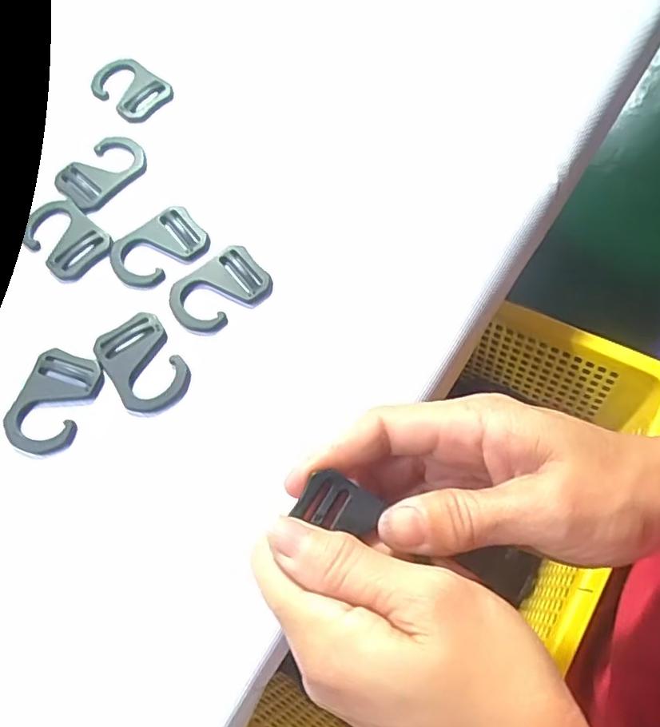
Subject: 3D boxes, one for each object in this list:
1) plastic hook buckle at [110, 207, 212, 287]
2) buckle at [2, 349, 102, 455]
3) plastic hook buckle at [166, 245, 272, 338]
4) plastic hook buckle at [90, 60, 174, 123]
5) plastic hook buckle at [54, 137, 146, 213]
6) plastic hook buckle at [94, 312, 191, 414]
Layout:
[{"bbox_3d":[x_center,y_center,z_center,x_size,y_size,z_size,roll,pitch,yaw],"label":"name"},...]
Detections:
[{"bbox_3d":[-0.091,-0.061,0.297,0.049,0.006,0.033,-38,72,-12],"label":"plastic hook buckle"},{"bbox_3d":[-0.132,0.017,0.266,0.034,0.004,0.049,16,70,9],"label":"buckle"},{"bbox_3d":[-0.056,-0.036,0.286,0.050,0.006,0.033,-39,72,-12],"label":"plastic hook buckle"},{"bbox_3d":[-0.121,-0.166,0.340,0.048,0.009,0.033,40,75,16],"label":"plastic hook buckle"},{"bbox_3d":[-0.128,-0.108,0.316,0.049,0.007,0.033,-41,73,-13],"label":"plastic hook buckle"},{"bbox_3d":[-0.091,0.001,0.273,0.034,0.004,0.051,-33,71,-10],"label":"plastic hook buckle"}]

